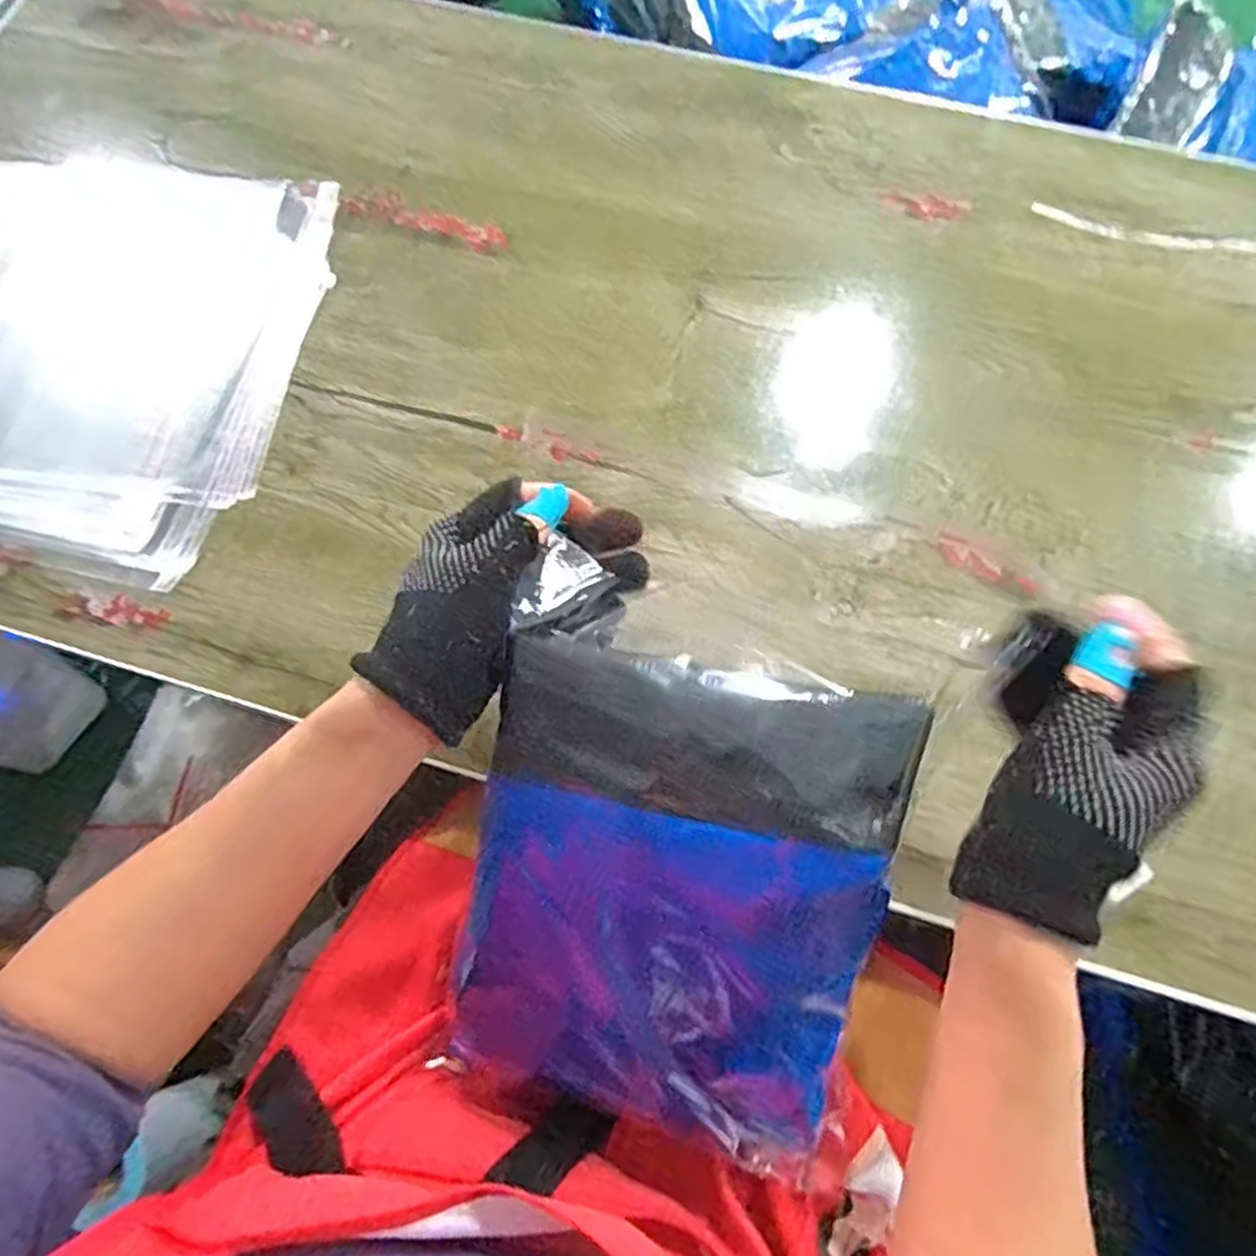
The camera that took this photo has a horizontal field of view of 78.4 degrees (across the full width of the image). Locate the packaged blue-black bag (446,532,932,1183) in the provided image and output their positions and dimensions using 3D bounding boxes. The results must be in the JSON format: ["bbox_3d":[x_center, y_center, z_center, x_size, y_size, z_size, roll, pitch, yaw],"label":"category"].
[{"bbox_3d":[0.019,0.120,0.359,0.180,0.030,0.262,14,101,11],"label":"packaged blue-black bag"}]

